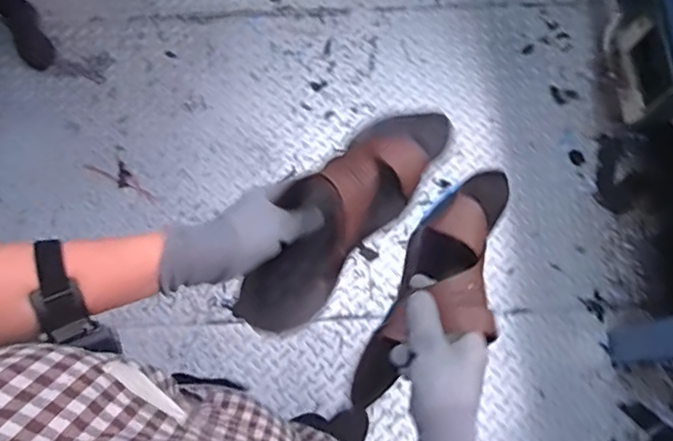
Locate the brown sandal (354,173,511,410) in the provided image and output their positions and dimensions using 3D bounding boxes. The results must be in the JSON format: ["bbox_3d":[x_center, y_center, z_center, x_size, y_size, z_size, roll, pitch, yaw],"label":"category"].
[{"bbox_3d":[0.107,0.071,0.560,0.104,0.063,0.262,33,75,7],"label":"brown sandal"}]

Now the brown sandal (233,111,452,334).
[{"bbox_3d":[0.006,-0.011,0.558,0.090,0.072,0.280,38,78,8],"label":"brown sandal"}]

